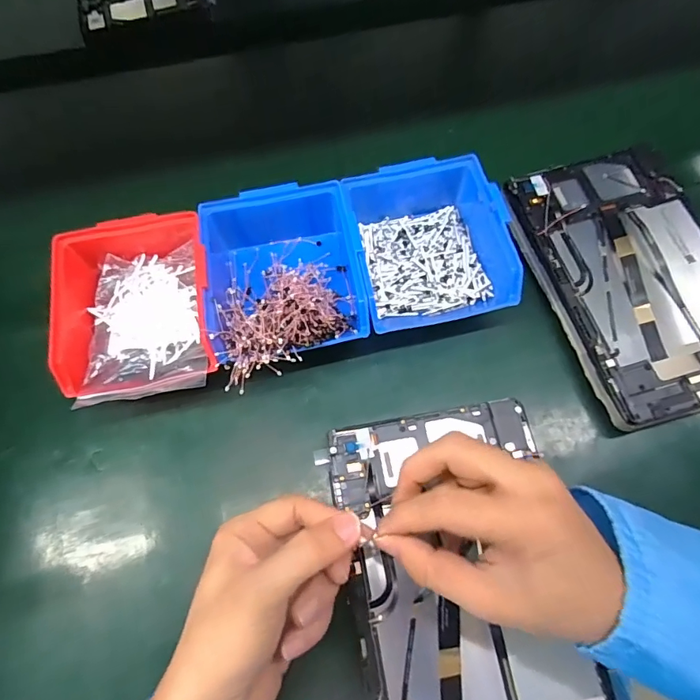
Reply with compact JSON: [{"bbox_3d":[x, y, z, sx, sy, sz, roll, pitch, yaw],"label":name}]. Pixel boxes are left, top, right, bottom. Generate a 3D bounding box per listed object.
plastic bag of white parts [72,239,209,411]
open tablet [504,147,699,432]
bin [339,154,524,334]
[{"bbox_3d":[-0.166,-0.025,0.372,0.095,0.024,0.139,-9,67,-3],"label":"plastic bag of white parts"},{"bbox_3d":[0.248,-0.068,0.394,0.152,0.018,0.243,-15,68,-3],"label":"open tablet"},{"bbox_3d":[0.063,-0.098,0.397,0.122,0.061,0.155,-11,67,-4],"label":"bin"}]

